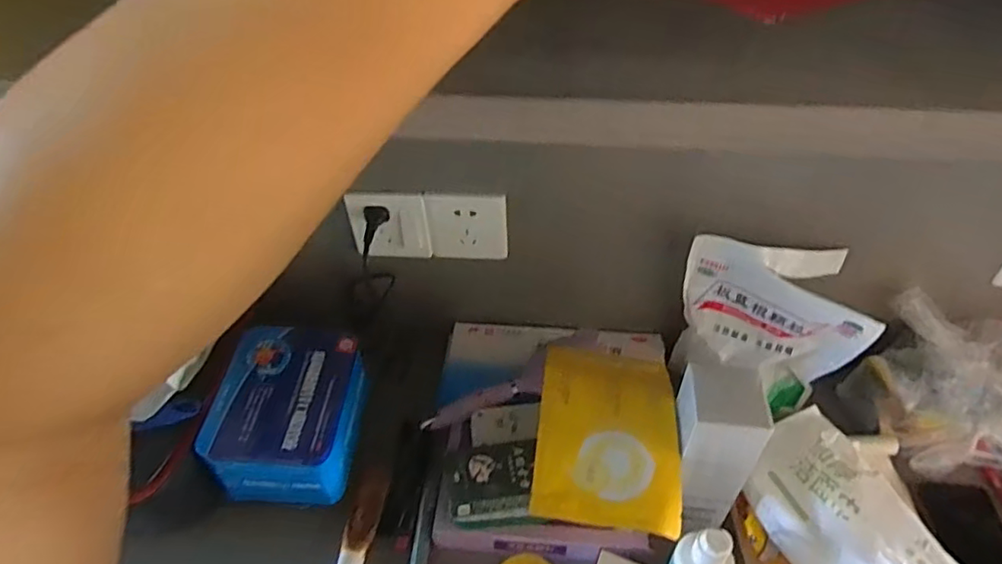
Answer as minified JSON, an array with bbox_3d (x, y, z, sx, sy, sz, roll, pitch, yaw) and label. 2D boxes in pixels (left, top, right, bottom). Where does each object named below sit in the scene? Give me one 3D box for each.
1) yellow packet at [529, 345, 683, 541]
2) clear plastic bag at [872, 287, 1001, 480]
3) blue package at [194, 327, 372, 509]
[{"bbox_3d":[0.096,0.131,0.540,0.120,0.024,0.183,5,45,7],"label":"yellow packet"},{"bbox_3d":[0.503,0.117,0.658,0.148,0.125,0.142,4,45,6],"label":"clear plastic bag"},{"bbox_3d":[-0.211,0.133,0.604,0.124,0.081,0.160,3,45,5],"label":"blue package"}]

